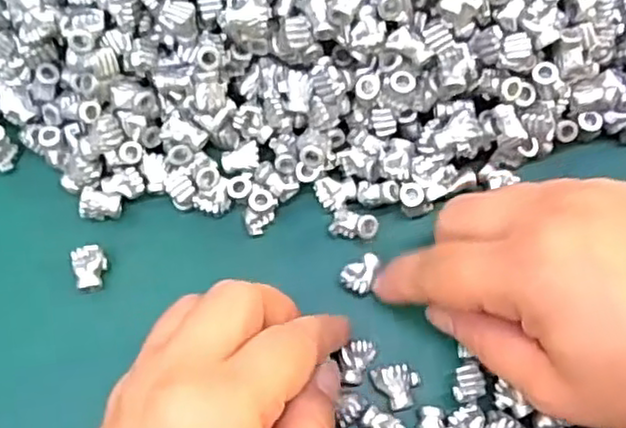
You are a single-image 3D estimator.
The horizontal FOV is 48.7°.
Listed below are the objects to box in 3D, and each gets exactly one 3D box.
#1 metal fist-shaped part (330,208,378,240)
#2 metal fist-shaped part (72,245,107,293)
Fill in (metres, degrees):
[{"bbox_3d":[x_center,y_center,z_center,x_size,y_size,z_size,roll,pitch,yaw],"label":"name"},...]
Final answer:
[{"bbox_3d":[0.017,0.005,0.277,0.018,0.012,0.009,17,74,6],"label":"metal fist-shaped part"},{"bbox_3d":[-0.089,0.022,0.278,0.013,0.010,0.018,-9,73,-2],"label":"metal fist-shaped part"}]

